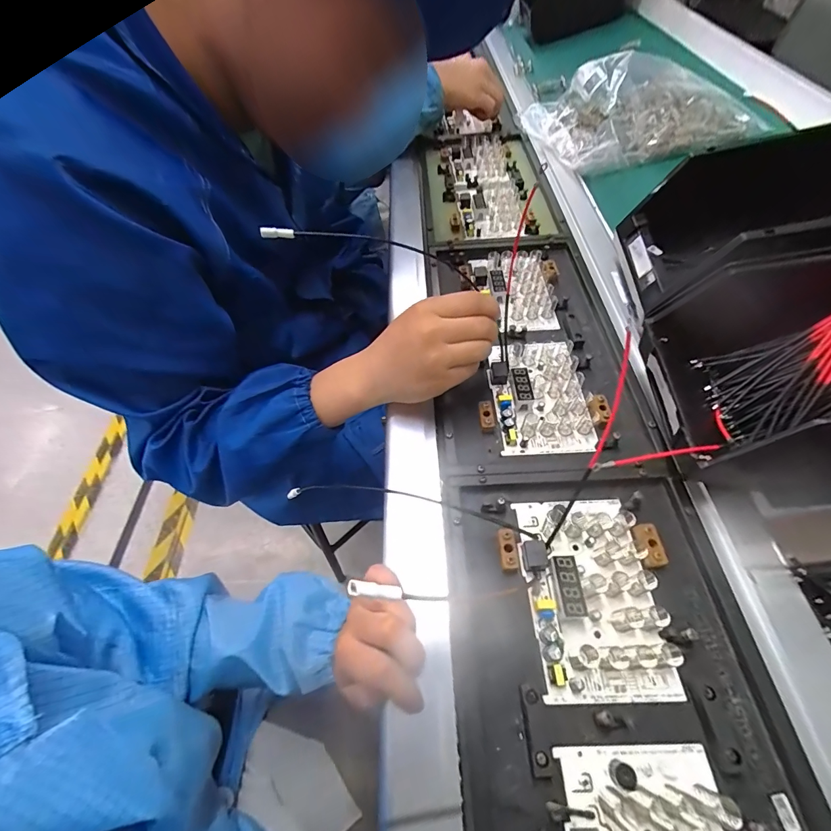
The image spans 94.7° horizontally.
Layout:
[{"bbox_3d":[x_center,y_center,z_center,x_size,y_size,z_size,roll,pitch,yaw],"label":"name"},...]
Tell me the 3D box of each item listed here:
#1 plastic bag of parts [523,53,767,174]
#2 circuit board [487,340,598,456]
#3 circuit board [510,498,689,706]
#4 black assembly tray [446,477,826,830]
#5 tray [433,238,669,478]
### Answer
[{"bbox_3d":[0.354,-0.494,0.619,0.274,0.094,0.213,-11,61,-2],"label":"plastic bag of parts"},{"bbox_3d":[0.123,-0.025,0.386,0.086,0.025,0.133,-3,61,2],"label":"circuit board"},{"bbox_3d":[0.129,0.128,0.282,0.087,0.025,0.134,-5,61,1],"label":"circuit board"},{"bbox_3d":[0.127,0.194,0.239,0.195,0.041,0.326,-3,61,2],"label":"black assembly tray"},{"bbox_3d":[0.122,-0.090,0.427,0.203,0.037,0.354,-2,61,2],"label":"tray"}]

